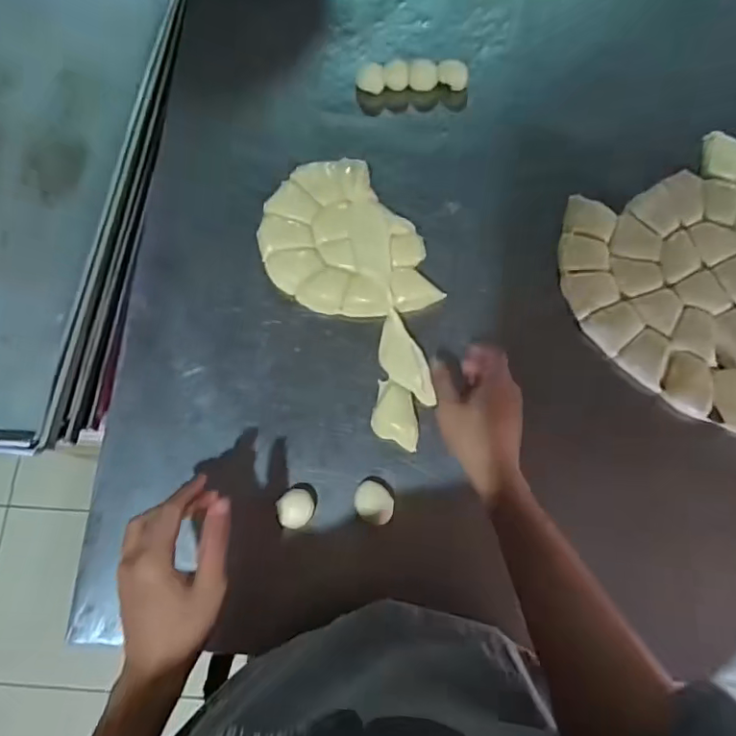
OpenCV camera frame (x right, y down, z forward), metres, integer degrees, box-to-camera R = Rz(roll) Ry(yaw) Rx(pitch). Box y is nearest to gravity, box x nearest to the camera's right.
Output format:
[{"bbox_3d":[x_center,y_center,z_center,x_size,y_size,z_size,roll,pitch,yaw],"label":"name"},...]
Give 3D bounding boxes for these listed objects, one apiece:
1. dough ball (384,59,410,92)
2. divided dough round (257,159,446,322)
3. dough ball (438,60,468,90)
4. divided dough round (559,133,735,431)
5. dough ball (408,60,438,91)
[{"bbox_3d":[0.038,-0.380,0.704,0.032,0.023,0.028,7,73,2],"label":"dough ball"},{"bbox_3d":[-0.032,-0.152,0.627,0.177,0.022,0.204,-14,74,-5],"label":"divided dough round"},{"bbox_3d":[0.110,-0.378,0.699,0.038,0.023,0.031,8,73,2],"label":"dough ball"},{"bbox_3d":[0.404,-0.113,0.615,0.329,0.028,0.305,0,73,-1],"label":"divided dough round"},{"bbox_3d":[0.072,-0.382,0.705,0.037,0.021,0.031,1,73,0],"label":"dough ball"}]

